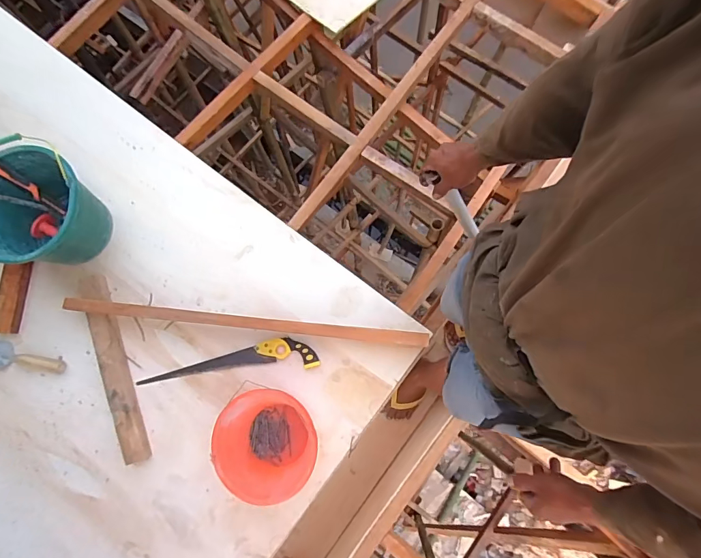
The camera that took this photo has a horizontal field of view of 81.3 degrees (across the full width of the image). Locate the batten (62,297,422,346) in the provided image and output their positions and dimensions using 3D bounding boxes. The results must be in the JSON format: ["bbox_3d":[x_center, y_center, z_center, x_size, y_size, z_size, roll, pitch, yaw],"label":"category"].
[{"bbox_3d":[-0.279,0.113,1.094,0.972,0.039,0.043,5,79,2],"label":"batten"}]

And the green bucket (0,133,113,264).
[{"bbox_3d":[-0.842,-0.181,1.131,0.295,0.229,0.294,-40,81,-6],"label":"green bucket"}]

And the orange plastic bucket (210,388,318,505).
[{"bbox_3d":[-0.200,0.397,1.004,0.222,0.157,0.239,0,79,1],"label":"orange plastic bucket"}]

